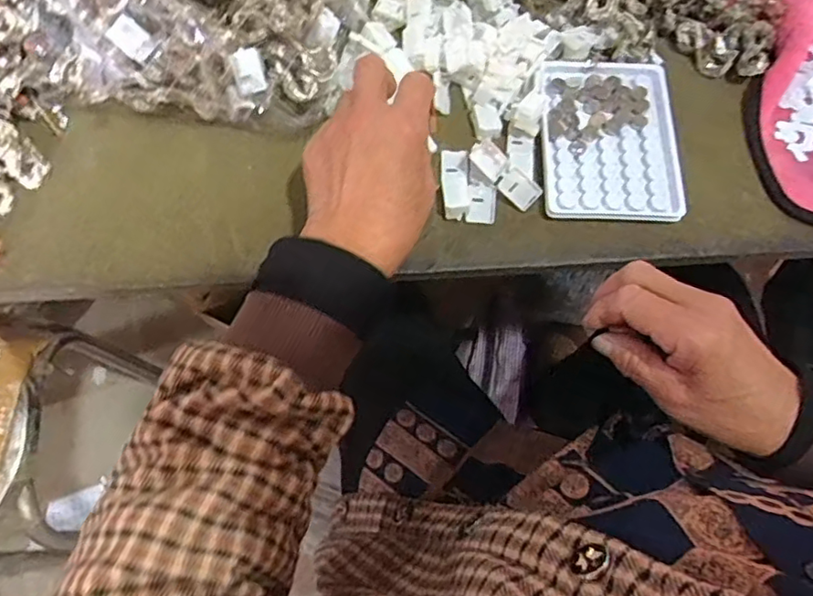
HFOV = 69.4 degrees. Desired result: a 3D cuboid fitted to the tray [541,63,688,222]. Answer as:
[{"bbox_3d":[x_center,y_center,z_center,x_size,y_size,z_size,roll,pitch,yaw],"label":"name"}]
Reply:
[{"bbox_3d":[0.148,-0.116,0.426,0.095,0.012,0.130,2,69,0],"label":"tray"}]

